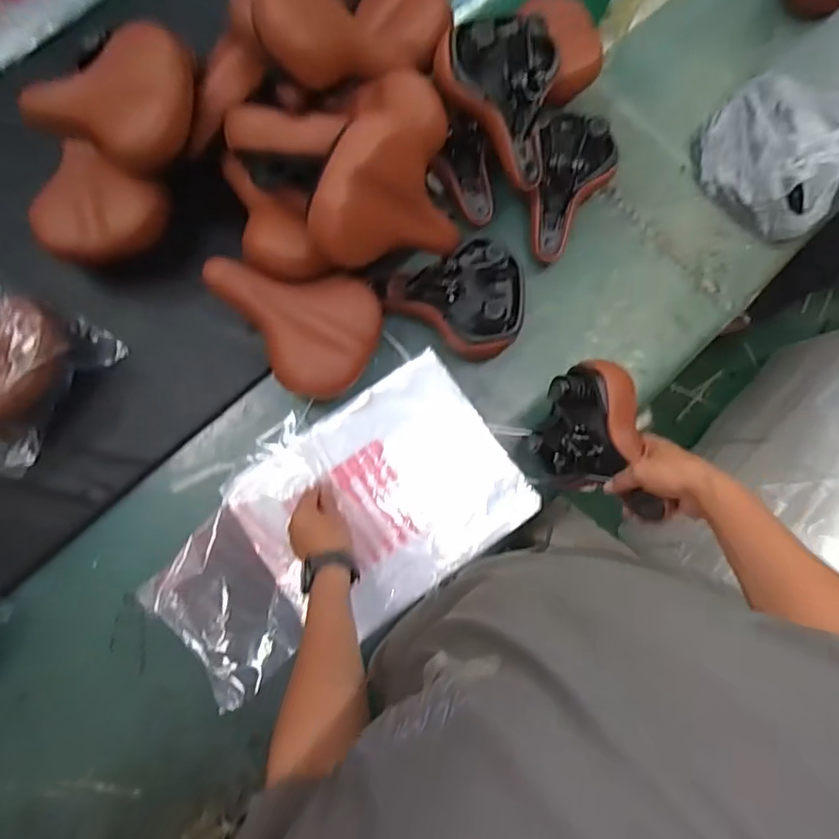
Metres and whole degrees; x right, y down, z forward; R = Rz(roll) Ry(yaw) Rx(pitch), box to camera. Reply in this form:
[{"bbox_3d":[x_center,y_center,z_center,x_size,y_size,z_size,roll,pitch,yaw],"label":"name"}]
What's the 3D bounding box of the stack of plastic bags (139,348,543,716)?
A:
[{"bbox_3d":[-0.117,0.157,0.809,0.534,0.045,0.300,-34,87,-12],"label":"stack of plastic bags"}]

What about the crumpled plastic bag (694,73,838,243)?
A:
[{"bbox_3d":[0.618,-0.460,0.927,0.244,0.079,0.257,-43,85,-8],"label":"crumpled plastic bag"}]

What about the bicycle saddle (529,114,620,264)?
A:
[{"bbox_3d":[0.237,-0.381,0.875,0.131,0.066,0.241,20,93,1],"label":"bicycle saddle"}]

